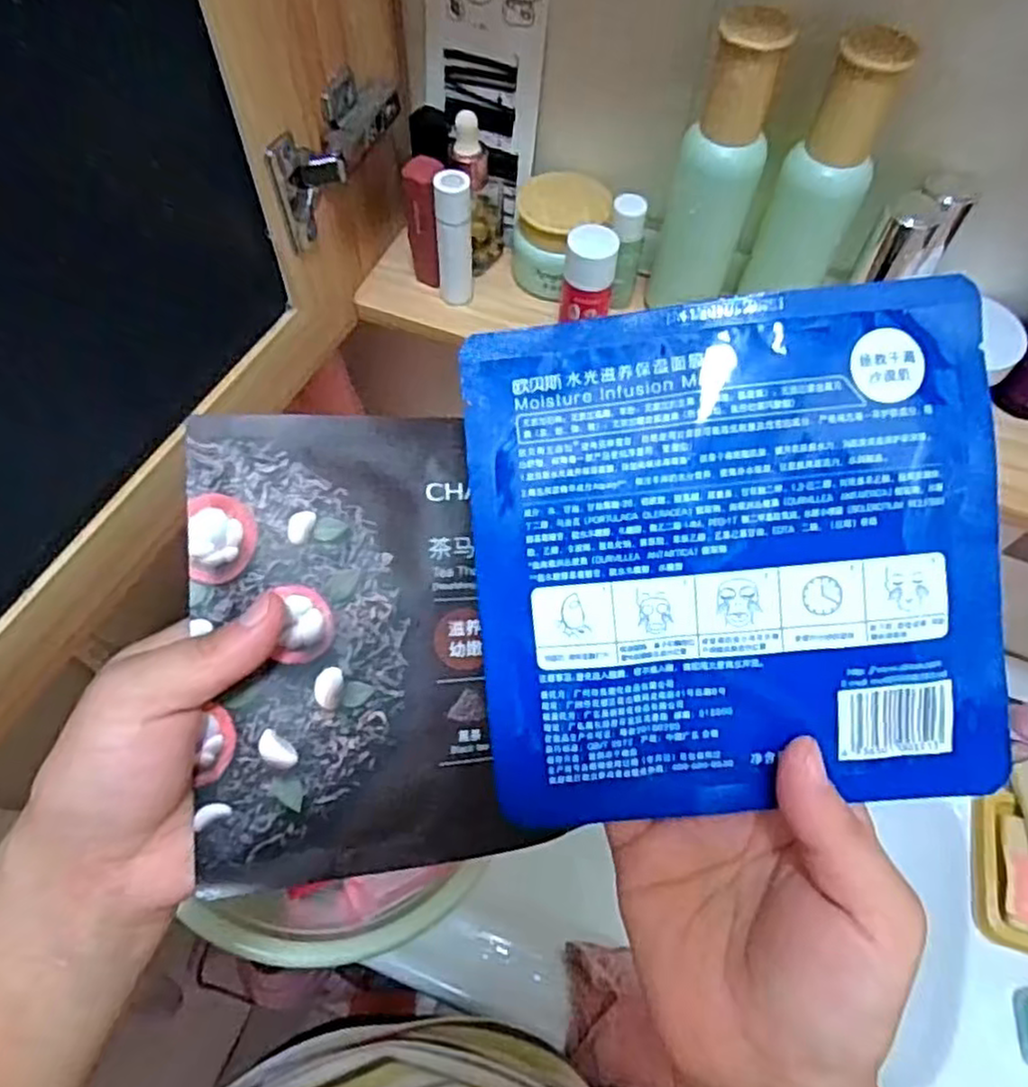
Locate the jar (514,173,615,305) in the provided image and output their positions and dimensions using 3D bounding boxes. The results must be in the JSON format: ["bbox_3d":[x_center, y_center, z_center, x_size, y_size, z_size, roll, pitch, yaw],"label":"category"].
[{"bbox_3d":[0.029,-0.200,0.470,0.056,0.054,0.062,-35,67,-20],"label":"jar"}]

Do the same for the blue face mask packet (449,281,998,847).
[{"bbox_3d":[0.066,0.005,0.220,0.153,0.011,0.153,-5,93,4],"label":"blue face mask packet"}]

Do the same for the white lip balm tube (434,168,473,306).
[{"bbox_3d":[-0.037,-0.188,0.448,0.022,0.083,0.016,-2,60,-3],"label":"white lip balm tube"}]

